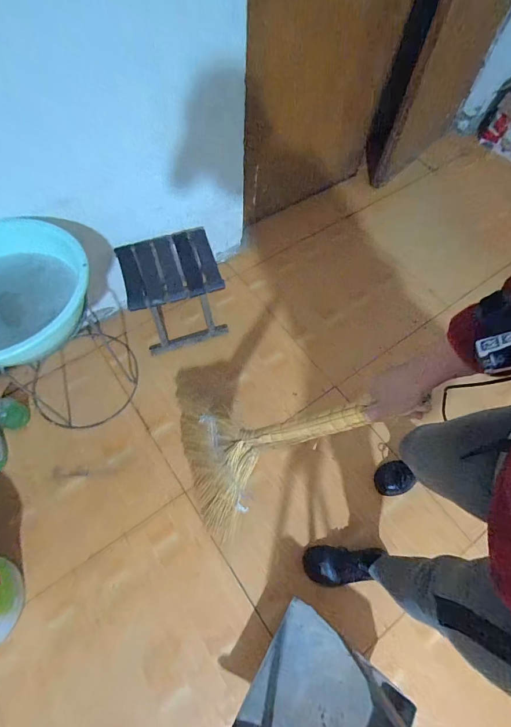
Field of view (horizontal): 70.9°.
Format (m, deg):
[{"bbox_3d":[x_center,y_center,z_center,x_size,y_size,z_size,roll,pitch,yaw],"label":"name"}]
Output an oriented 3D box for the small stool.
[{"bbox_3d":[-0.273,-0.243,1.223,0.288,0.278,0.250,-19,69,-12],"label":"small stool"}]

